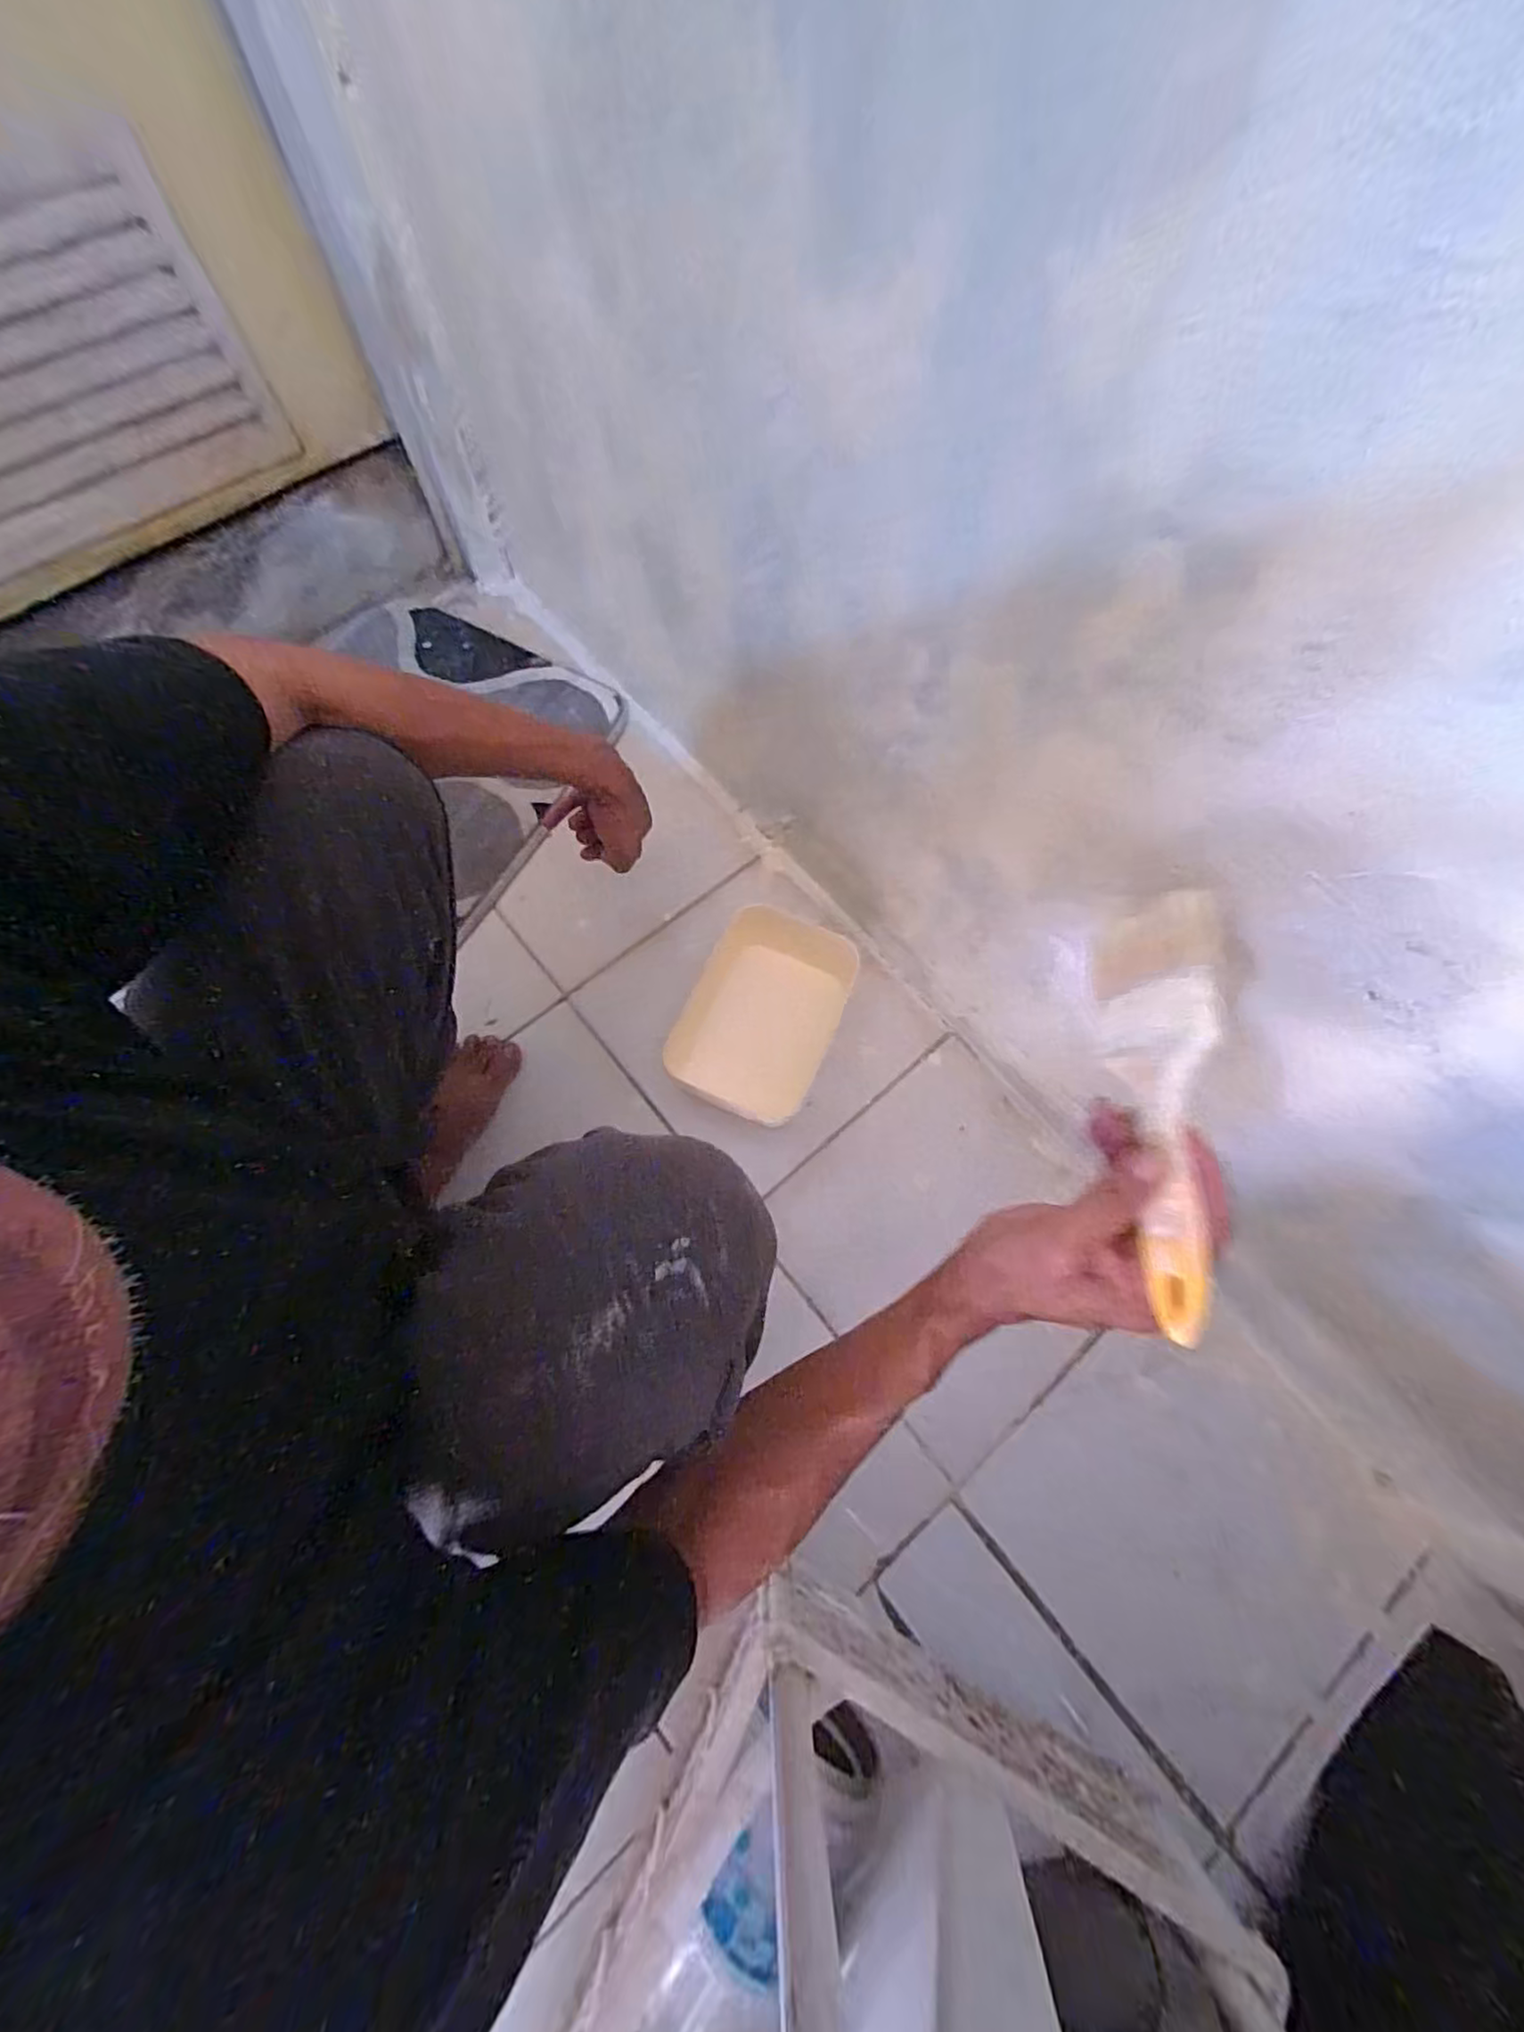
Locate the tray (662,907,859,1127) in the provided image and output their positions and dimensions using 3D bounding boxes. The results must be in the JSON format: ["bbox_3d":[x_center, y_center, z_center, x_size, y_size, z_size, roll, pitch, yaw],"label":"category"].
[{"bbox_3d":[0.002,-0.005,0.693,0.148,0.058,0.212,24,72,8],"label":"tray"}]

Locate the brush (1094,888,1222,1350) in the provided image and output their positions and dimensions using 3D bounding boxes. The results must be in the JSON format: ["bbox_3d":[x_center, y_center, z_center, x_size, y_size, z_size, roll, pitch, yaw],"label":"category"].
[{"bbox_3d":[0.184,0.036,0.324,0.018,0.063,0.202,19,71,-23],"label":"brush"}]

